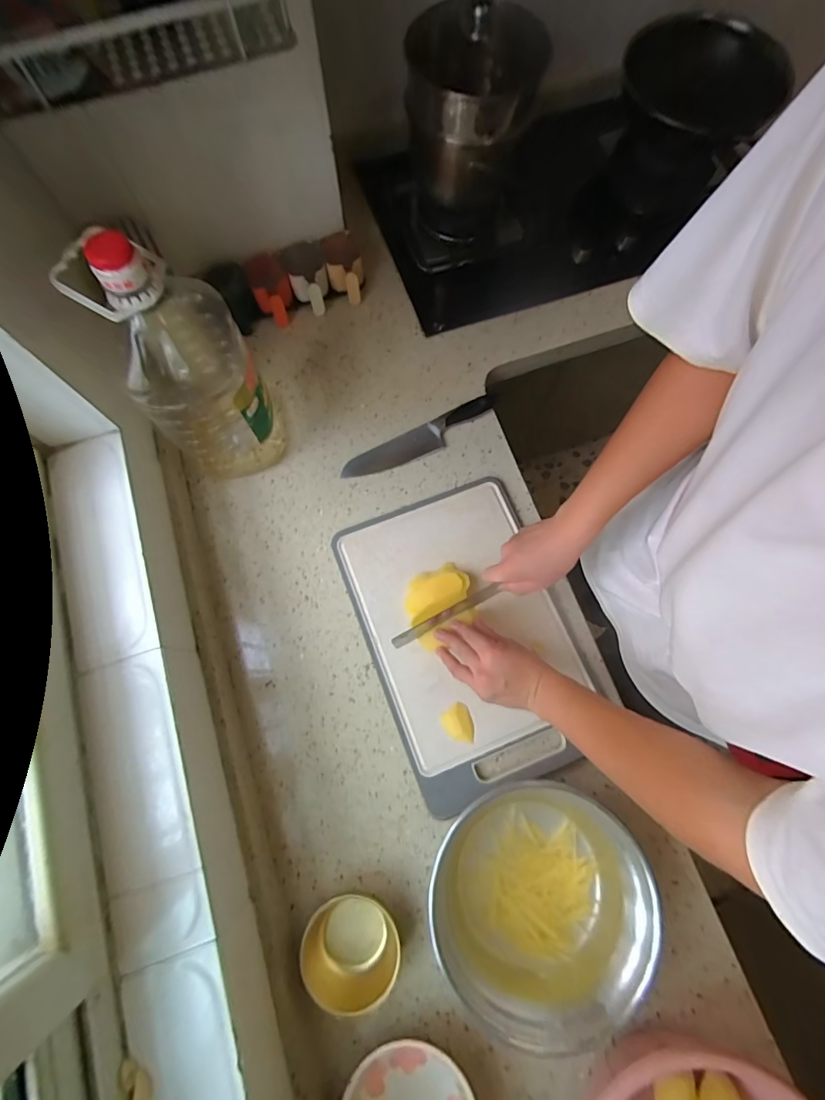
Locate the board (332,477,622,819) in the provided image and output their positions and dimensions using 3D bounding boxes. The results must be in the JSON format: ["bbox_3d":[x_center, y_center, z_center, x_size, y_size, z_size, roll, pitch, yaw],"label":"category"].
[{"bbox_3d":[0.091,0.111,0.648,0.311,0.019,0.418,-21,75,-4],"label":"board"}]

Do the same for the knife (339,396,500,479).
[{"bbox_3d":[0.014,-0.186,0.731,0.275,0.014,0.050,-28,76,-6],"label":"knife"}]

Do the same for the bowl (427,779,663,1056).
[{"bbox_3d":[0.141,0.415,0.518,0.226,0.110,0.229,0,75,1],"label":"bowl"}]

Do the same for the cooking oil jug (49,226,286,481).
[{"bbox_3d":[-0.282,-0.237,0.581,0.132,0.339,0.151,-21,75,-4],"label":"cooking oil jug"}]

